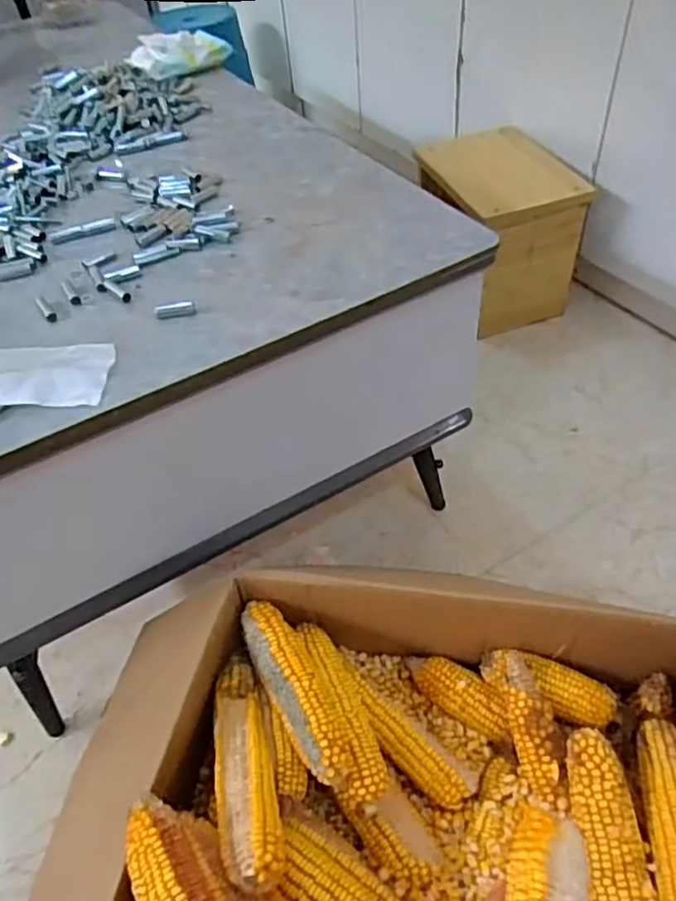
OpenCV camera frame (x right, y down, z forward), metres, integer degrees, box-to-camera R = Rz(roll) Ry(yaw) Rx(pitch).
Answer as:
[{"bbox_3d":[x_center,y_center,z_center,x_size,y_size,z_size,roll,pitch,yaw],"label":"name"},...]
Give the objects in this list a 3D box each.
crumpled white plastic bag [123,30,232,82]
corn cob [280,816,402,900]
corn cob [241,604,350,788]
[{"bbox_3d":[-0.275,-0.693,1.135,0.178,0.035,0.116,-11,48,-4],"label":"crumpled white plastic bag"},{"bbox_3d":[-0.002,0.357,0.531,0.122,0.059,0.063,33,61,29],"label":"corn cob"},{"bbox_3d":[-0.041,0.216,0.607,0.050,0.041,0.192,-25,51,-16],"label":"corn cob"}]

